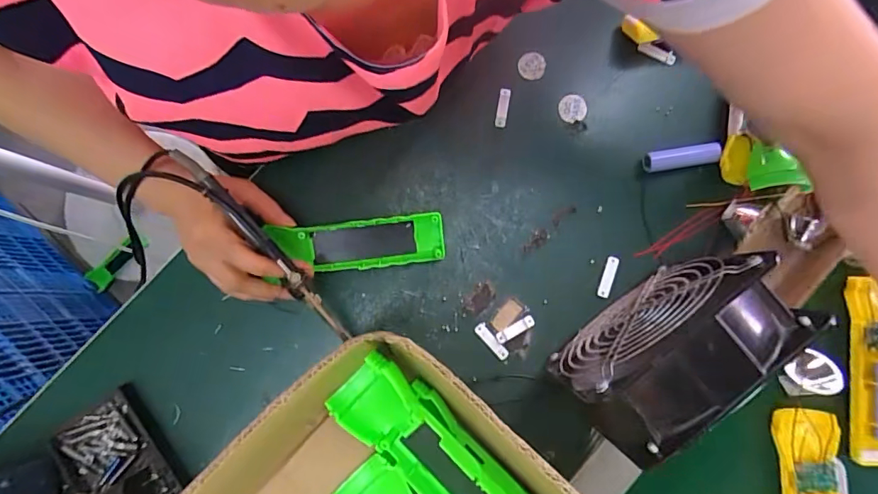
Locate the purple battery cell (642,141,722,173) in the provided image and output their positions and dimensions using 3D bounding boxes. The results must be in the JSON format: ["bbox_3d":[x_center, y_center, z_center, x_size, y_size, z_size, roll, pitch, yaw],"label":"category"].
[{"bbox_3d":[0.223,-0.083,0.429,0.066,0.018,0.017,-7,84,-2],"label":"purple battery cell"}]

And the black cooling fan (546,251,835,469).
[{"bbox_3d":[0.159,0.074,0.343,0.146,0.153,0.069,-39,86,-5],"label":"black cooling fan"}]

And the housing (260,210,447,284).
[{"bbox_3d":[-0.070,-0.003,0.408,0.146,0.027,0.041,-3,78,-6],"label":"housing"}]

